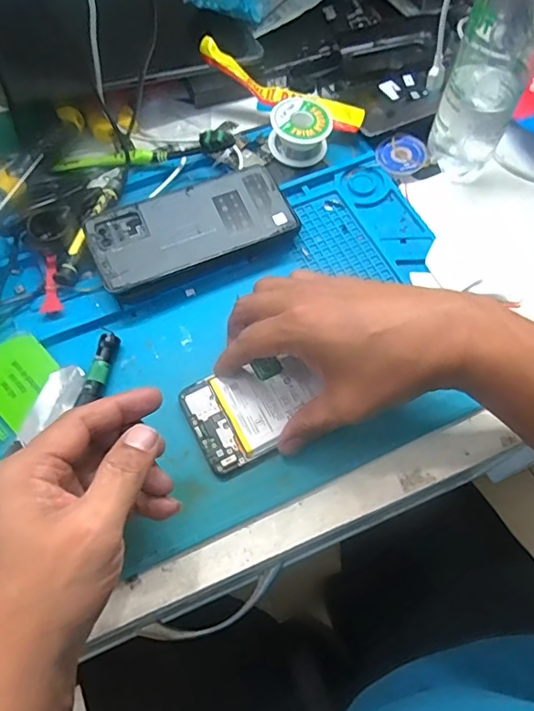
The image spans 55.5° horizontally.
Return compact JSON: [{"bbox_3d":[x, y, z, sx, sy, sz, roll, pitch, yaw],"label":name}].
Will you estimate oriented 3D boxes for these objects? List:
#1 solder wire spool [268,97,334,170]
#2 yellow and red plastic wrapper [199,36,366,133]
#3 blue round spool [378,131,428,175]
[{"bbox_3d":[0.030,-0.200,0.456,0.053,0.035,0.046,5,65,4],"label":"solder wire spool"},{"bbox_3d":[0.014,-0.247,0.469,0.159,0.049,0.025,26,68,13],"label":"yellow and red plastic wrapper"},{"bbox_3d":[0.125,-0.185,0.466,0.048,0.009,0.041,-34,68,-14],"label":"blue round spool"}]

